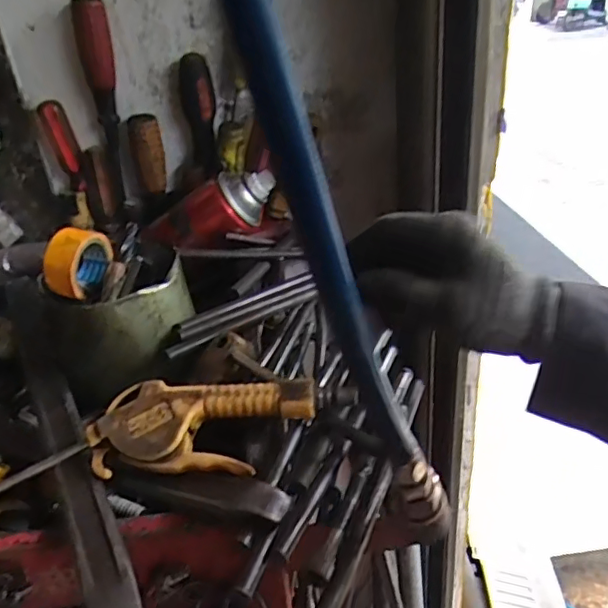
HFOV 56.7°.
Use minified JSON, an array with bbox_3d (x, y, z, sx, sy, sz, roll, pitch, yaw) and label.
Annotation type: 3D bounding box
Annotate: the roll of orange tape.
[{"bbox_3d":[-0.171,-0.034,0.428,0.031,0.049,0.045,3,31,15],"label":"roll of orange tape"}]

